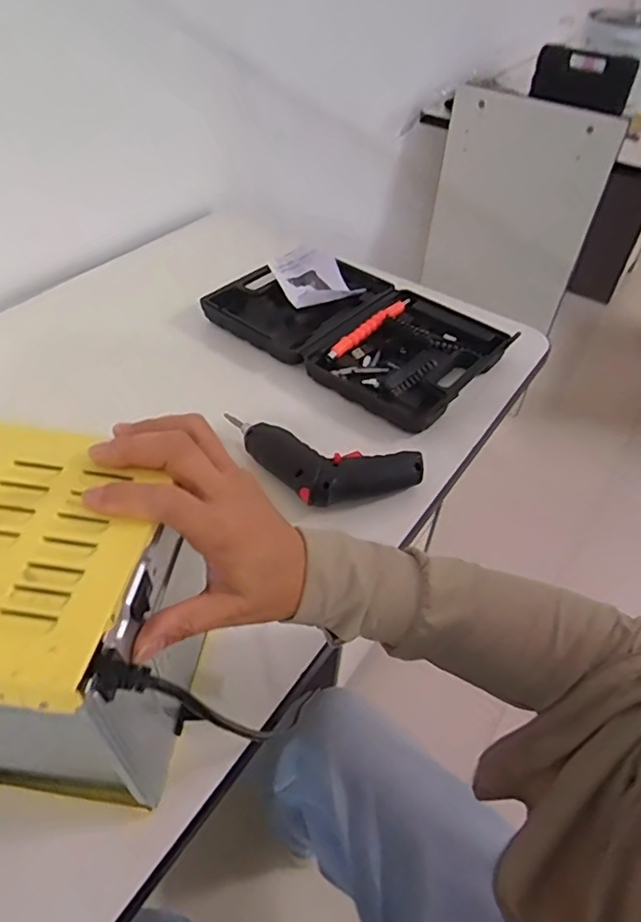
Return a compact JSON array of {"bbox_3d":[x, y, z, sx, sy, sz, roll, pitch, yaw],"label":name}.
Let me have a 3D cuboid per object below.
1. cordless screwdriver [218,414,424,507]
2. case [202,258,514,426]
[{"bbox_3d":[-0.008,0.007,0.558,0.205,0.046,0.093,13,47,9],"label":"cordless screwdriver"},{"bbox_3d":[0.043,-0.166,0.737,0.346,0.042,0.215,31,52,24],"label":"case"}]

